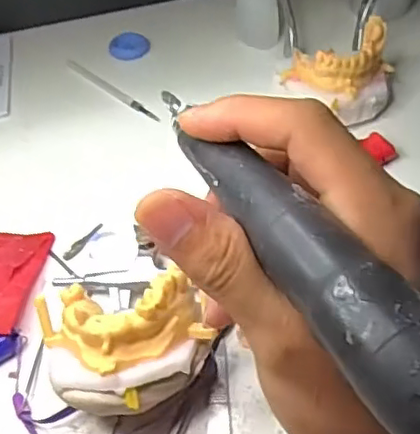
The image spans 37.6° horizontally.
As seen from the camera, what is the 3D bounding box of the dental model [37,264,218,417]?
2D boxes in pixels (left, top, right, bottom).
[{"bbox_3d":[-0.037,0.050,0.268,0.067,0.034,0.060,-21,50,-12],"label":"dental model"}]

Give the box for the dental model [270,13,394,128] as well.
[{"bbox_3d":[0.090,-0.094,0.419,0.078,0.045,0.049,-15,48,-8],"label":"dental model"}]

